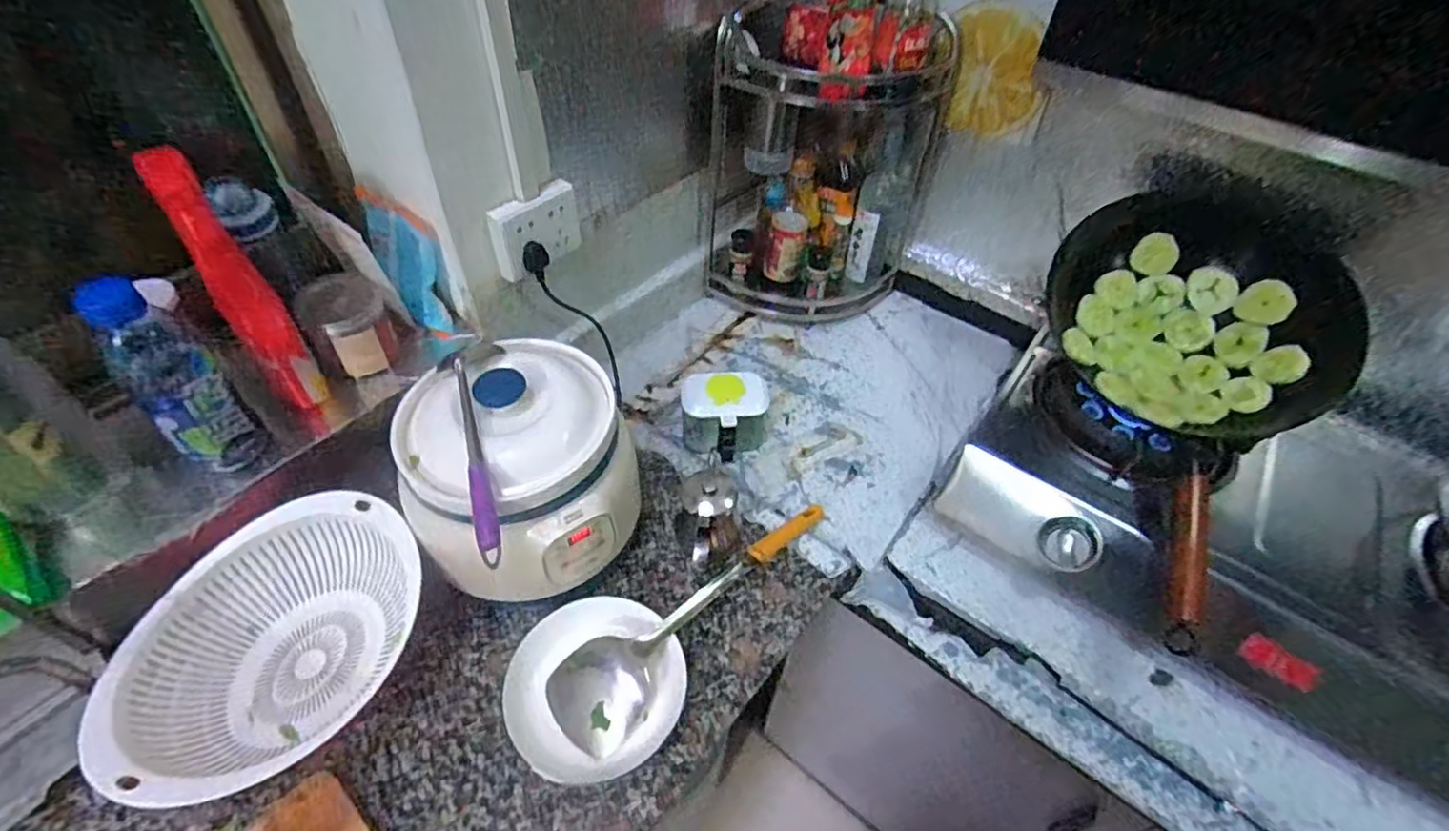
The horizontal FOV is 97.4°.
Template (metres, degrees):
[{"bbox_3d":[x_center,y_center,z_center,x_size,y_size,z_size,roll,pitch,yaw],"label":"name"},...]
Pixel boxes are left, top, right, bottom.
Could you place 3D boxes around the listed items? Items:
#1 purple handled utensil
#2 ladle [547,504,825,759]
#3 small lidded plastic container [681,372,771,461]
[{"bbox_3d":[-0.226,0.019,0.581,0.054,0.041,0.251,-10,49,-13],"label":"purple handled utensil"},{"bbox_3d":[-0.011,0.205,0.691,0.376,0.054,0.091,-31,57,-28],"label":"ladle"},{"bbox_3d":[0.001,0.005,0.860,0.114,0.091,0.092,1,48,-3],"label":"small lidded plastic container"}]

